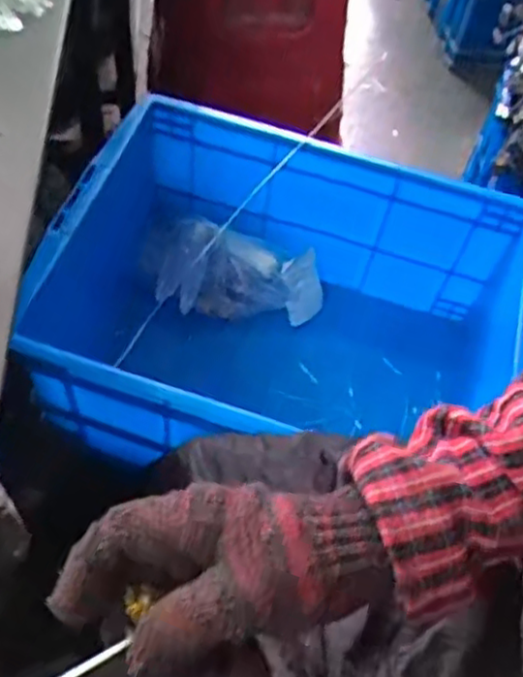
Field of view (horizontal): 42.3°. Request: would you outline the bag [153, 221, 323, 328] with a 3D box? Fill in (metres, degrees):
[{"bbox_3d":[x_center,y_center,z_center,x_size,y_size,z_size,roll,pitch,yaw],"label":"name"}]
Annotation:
[{"bbox_3d":[-0.024,-0.091,0.978,0.240,0.106,0.095,12,56,-15],"label":"bag"}]

